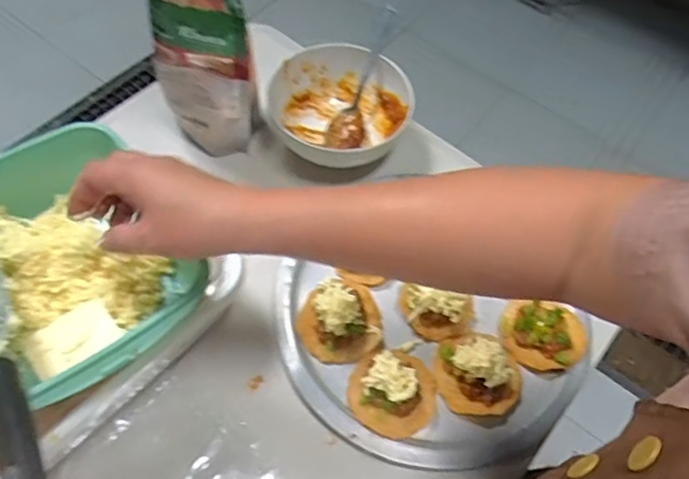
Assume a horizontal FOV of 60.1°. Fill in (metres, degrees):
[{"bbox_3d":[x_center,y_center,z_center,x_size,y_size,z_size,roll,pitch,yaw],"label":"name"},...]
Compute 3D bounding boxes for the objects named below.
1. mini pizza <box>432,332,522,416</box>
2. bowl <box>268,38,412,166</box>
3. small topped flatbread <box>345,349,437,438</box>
[{"bbox_3d":[0.125,0.116,0.545,0.078,0.044,0.074,2,58,-3],"label":"mini pizza"},{"bbox_3d":[-0.006,-0.145,0.677,0.159,0.061,0.150,16,58,6],"label":"bowl"},{"bbox_3d":[0.046,0.132,0.532,0.079,0.045,0.076,2,58,-3],"label":"small topped flatbread"}]

